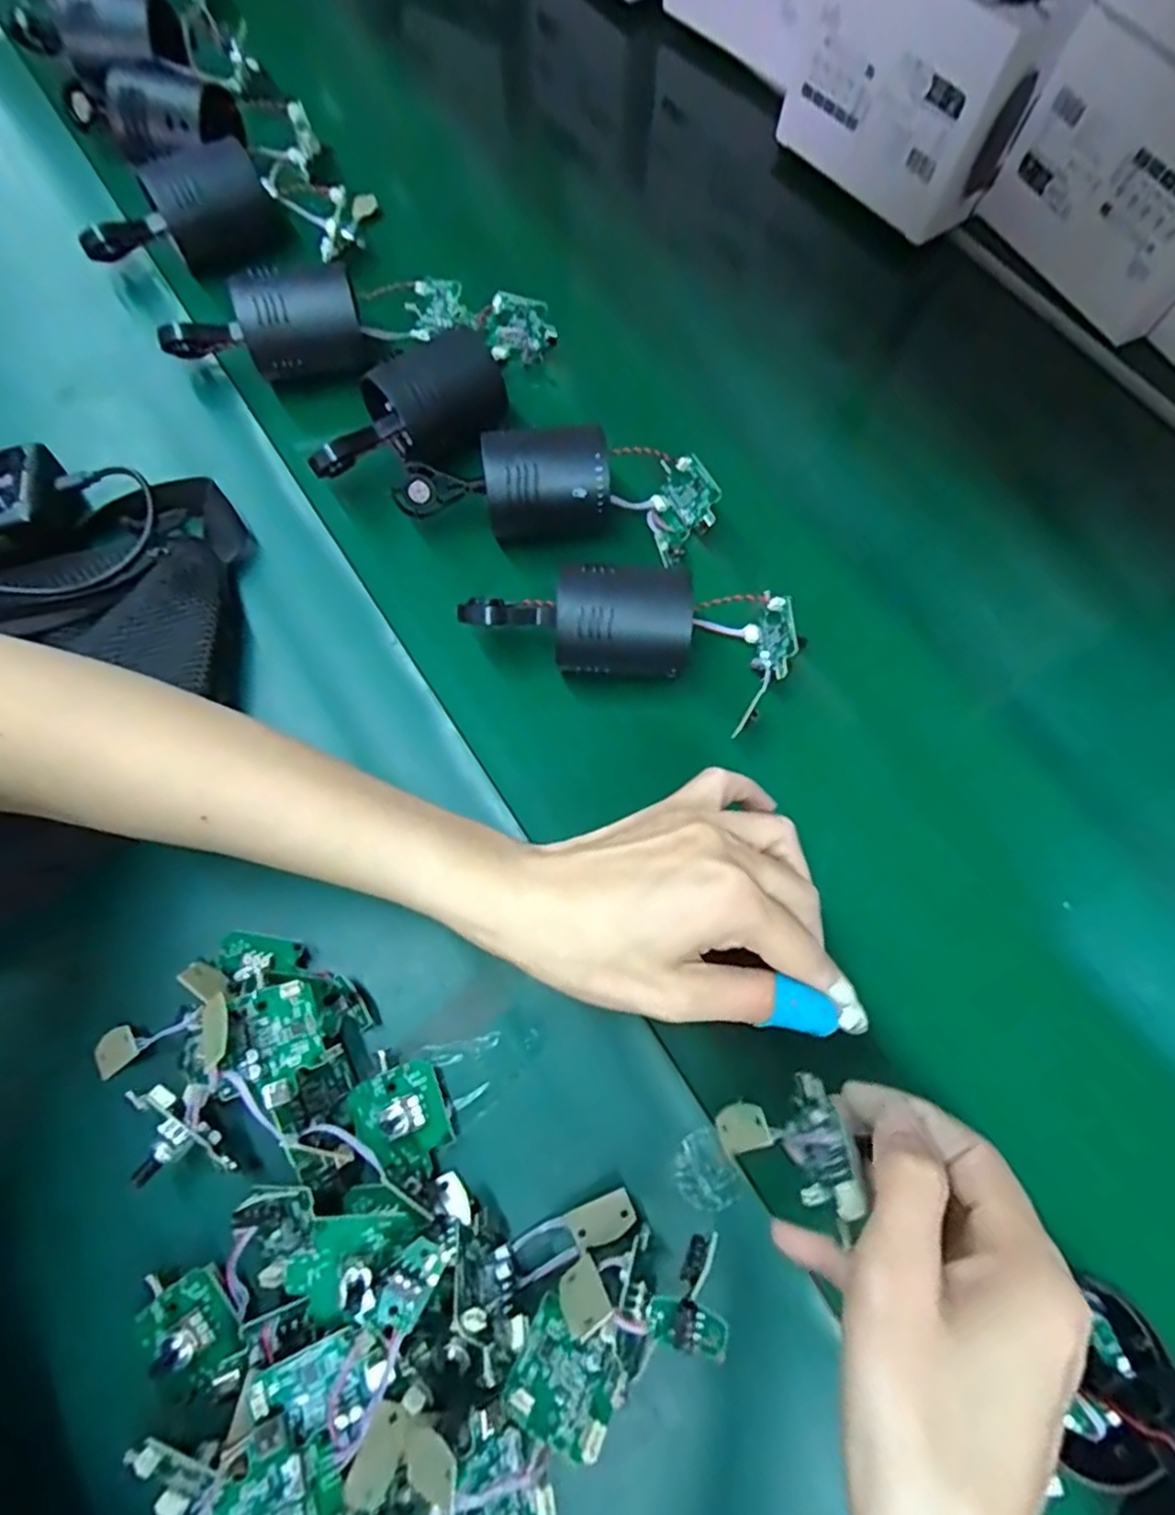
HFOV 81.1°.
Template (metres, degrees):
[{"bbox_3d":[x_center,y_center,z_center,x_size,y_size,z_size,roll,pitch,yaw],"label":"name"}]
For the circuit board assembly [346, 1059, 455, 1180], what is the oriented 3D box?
[{"bbox_3d":[-0.077,0.148,0.281,0.036,0.017,0.037,-21,74,-12],"label":"circuit board assembly"}]

